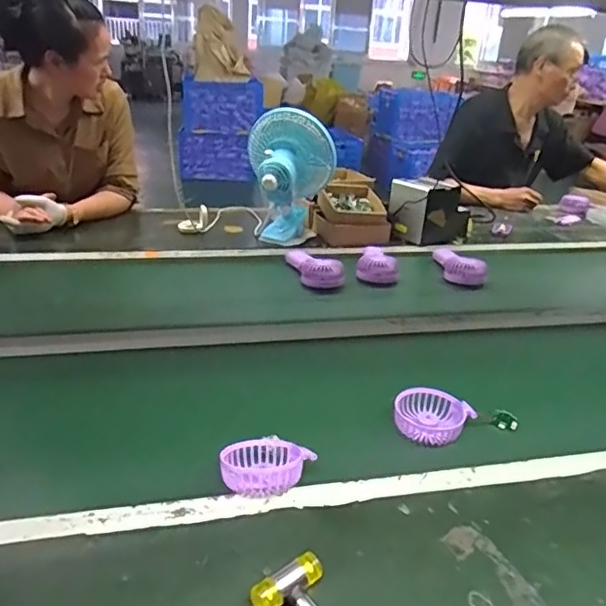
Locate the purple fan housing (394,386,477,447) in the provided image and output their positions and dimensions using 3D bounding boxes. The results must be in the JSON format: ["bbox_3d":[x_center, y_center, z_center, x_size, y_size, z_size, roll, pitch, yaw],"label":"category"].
[{"bbox_3d":[0.165,0.147,0.743,0.091,0.031,0.085,3,25,-2],"label":"purple fan housing"}]

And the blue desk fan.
[{"bbox_3d":[-0.027,-0.281,1.321,0.193,0.297,0.144,1,25,-6],"label":"blue desk fan"}]

